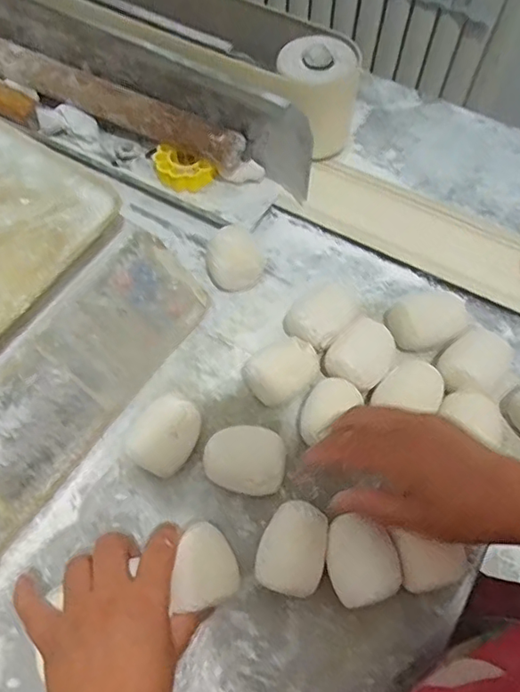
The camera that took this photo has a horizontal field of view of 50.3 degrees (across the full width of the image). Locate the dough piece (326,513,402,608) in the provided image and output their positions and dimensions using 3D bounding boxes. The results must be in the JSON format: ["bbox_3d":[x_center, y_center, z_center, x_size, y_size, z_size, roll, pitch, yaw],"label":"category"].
[{"bbox_3d":[0.072,0.160,0.403,0.051,0.040,0.056,2,64,2],"label":"dough piece"}]

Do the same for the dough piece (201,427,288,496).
[{"bbox_3d":[-0.011,0.091,0.434,0.061,0.044,0.048,6,64,4],"label":"dough piece"}]

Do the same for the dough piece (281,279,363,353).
[{"bbox_3d":[0.055,-0.023,0.492,0.052,0.049,0.048,-36,69,-15],"label":"dough piece"}]

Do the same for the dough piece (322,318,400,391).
[{"bbox_3d":[0.088,0.010,0.476,0.063,0.041,0.051,-39,70,-17],"label":"dough piece"}]

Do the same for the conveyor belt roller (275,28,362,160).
[{"bbox_3d":[0.059,-0.254,0.570,0.077,0.111,0.076,0,64,1],"label":"conveyor belt roller"}]

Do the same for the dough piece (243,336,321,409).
[{"bbox_3d":[0.020,0.021,0.469,0.057,0.042,0.049,-33,68,-14],"label":"dough piece"}]

